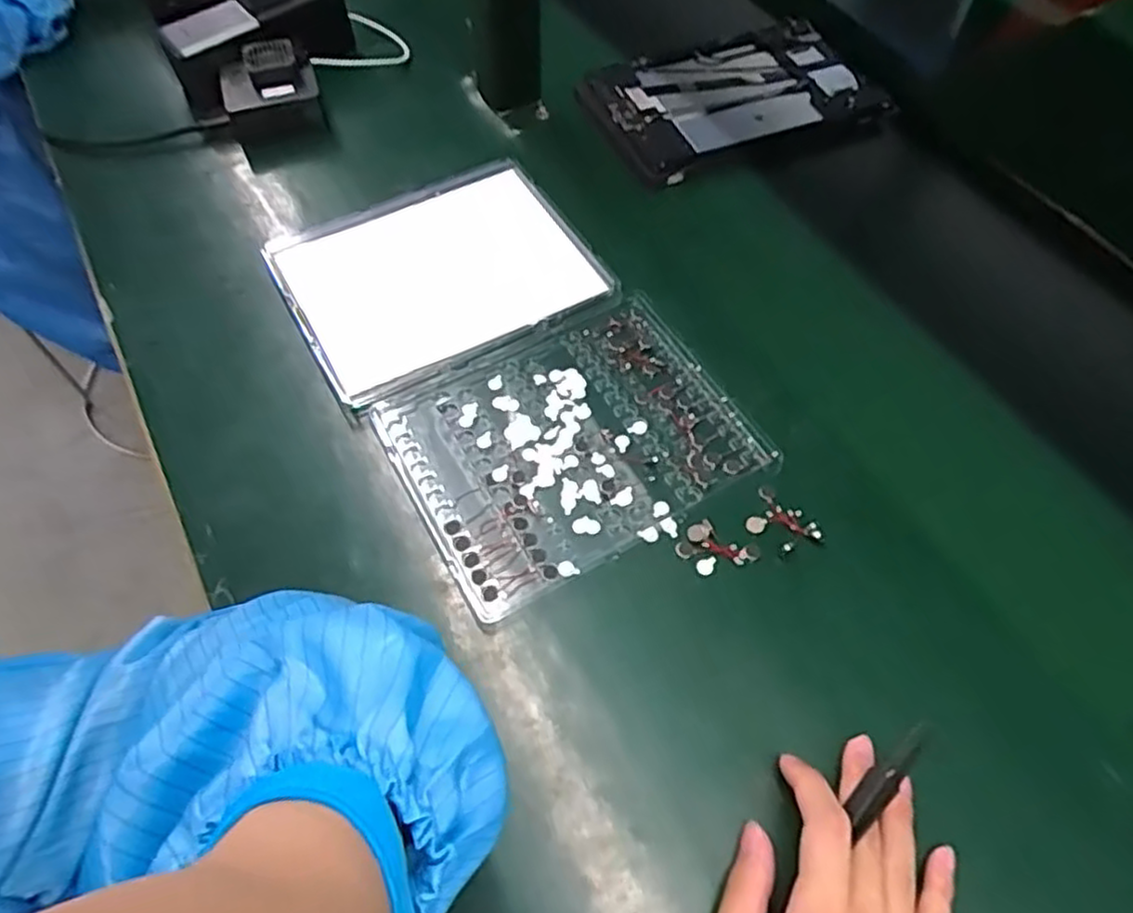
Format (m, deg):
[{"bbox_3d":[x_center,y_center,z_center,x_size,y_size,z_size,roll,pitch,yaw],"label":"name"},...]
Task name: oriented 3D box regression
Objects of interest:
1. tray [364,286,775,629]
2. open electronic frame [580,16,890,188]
[{"bbox_3d":[0.005,-0.011,0.462,0.210,0.010,0.163,-26,62,-15],"label":"tray"},{"bbox_3d":[0.145,-0.330,0.653,0.260,0.025,0.166,-16,60,-10],"label":"open electronic frame"}]

